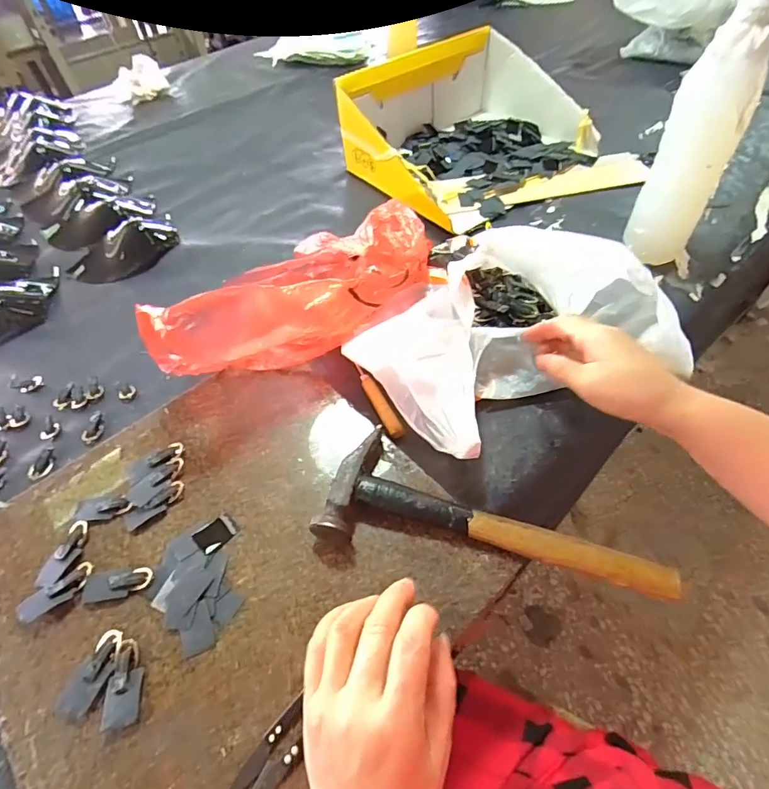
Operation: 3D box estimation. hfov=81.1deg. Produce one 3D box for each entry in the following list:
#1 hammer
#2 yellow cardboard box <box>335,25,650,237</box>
[{"bbox_3d":[0.078,0.080,0.312,0.232,0.025,0.083,8,54,10],"label":"hammer"},{"bbox_3d":[0.132,-0.359,0.608,0.308,0.109,0.297,-30,57,-17],"label":"yellow cardboard box"}]

